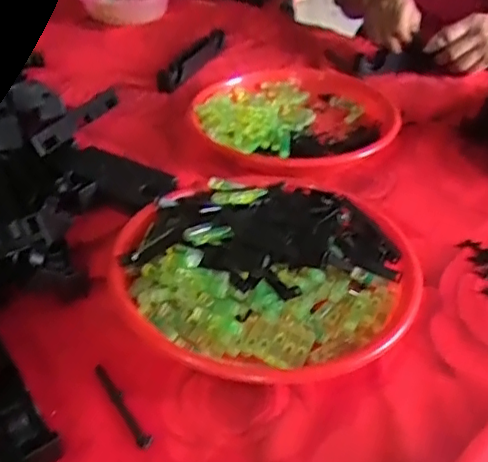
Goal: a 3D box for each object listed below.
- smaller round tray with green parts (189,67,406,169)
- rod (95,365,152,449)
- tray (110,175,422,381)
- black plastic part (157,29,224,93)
[{"bbox_3d":[0.056,-0.143,0.701,0.236,0.048,0.241,-1,38,1],"label":"smaller round tray with green parts"},{"bbox_3d":[-0.085,0.121,0.402,0.009,0.004,0.078,-24,43,-27],"label":"rod"},{"bbox_3d":[0.013,0.025,0.482,0.233,0.056,0.229,-1,38,0],"label":"tray"},{"bbox_3d":[-0.073,-0.248,0.829,0.021,0.038,0.165,16,41,22],"label":"black plastic part"}]

